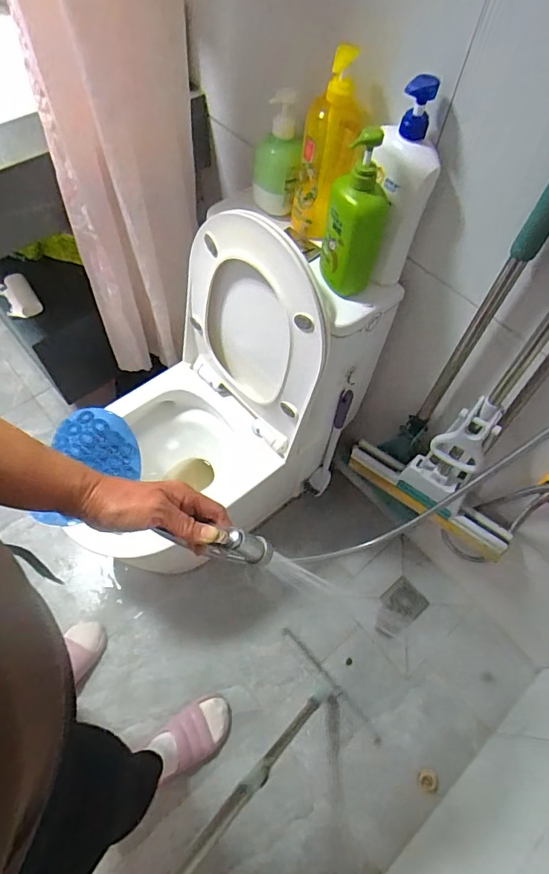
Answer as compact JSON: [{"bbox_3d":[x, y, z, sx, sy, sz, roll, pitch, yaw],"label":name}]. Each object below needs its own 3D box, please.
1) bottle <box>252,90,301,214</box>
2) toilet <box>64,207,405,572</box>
[{"bbox_3d":[0.010,-0.479,0.797,0.097,0.170,0.058,35,65,16],"label":"bottle"},{"bbox_3d":[-0.159,-0.023,1.050,0.614,0.837,0.358,-31,67,-18],"label":"toilet"}]

